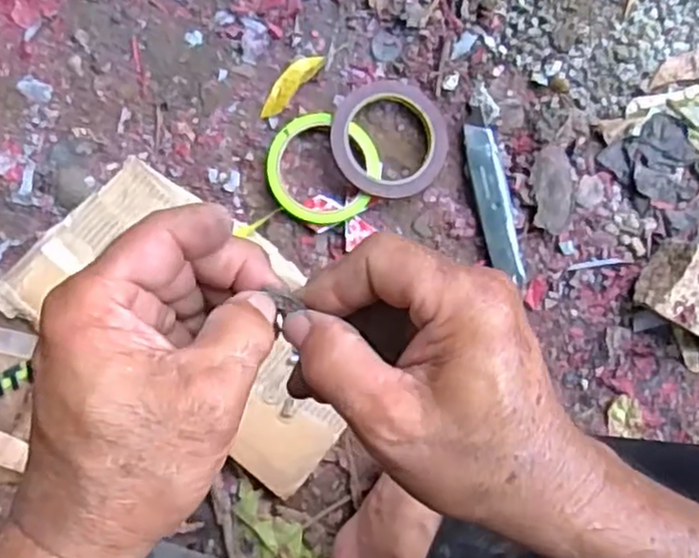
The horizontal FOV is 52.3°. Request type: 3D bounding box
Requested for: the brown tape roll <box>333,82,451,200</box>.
[{"bbox_3d":[0.035,-0.125,0.632,0.103,0.024,0.106,0,90,-11],"label":"brown tape roll"}]

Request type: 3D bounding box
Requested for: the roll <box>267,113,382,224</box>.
[{"bbox_3d":[-0.023,-0.095,0.622,0.095,0.018,0.093,0,90,-11],"label":"roll"}]

